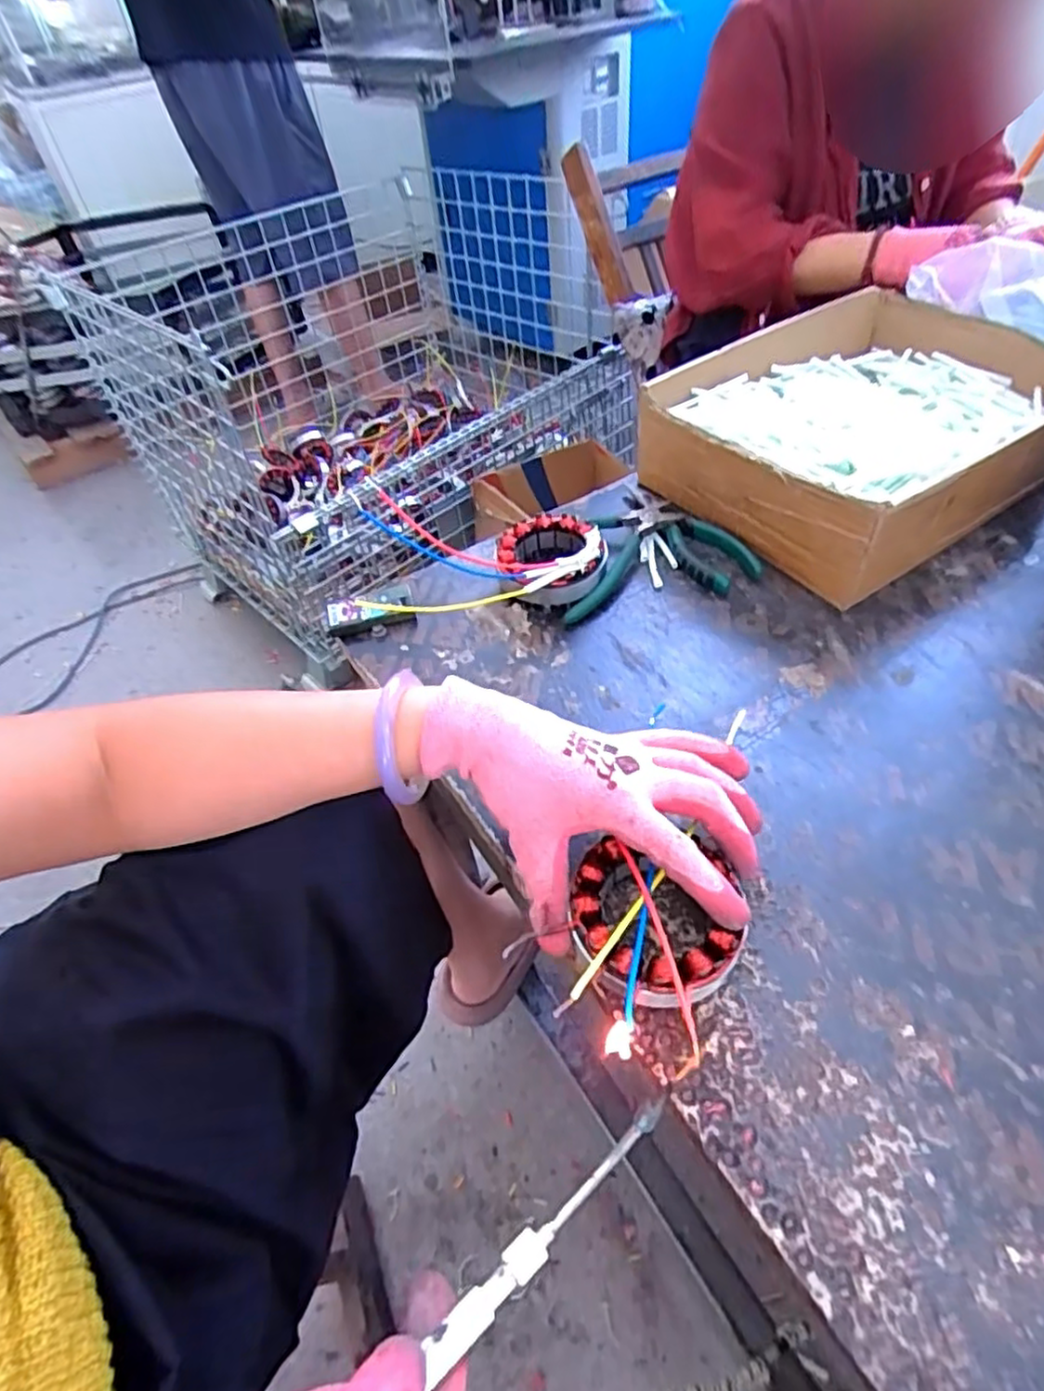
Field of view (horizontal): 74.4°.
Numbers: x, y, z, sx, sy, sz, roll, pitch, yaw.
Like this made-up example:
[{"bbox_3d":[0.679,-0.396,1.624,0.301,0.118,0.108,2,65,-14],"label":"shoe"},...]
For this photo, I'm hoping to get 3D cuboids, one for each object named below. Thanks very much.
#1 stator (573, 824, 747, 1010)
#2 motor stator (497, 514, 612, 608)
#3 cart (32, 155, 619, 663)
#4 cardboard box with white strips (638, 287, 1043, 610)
[{"bbox_3d":[0.067,0.113,0.343,0.081,0.028,0.079,4,48,9],"label":"stator"},{"bbox_3d":[0.023,-0.108,0.551,0.084,0.043,0.096,-11,48,-5],"label":"motor stator"},{"bbox_3d":[-0.361,-0.686,1.456,0.855,0.482,1.000,-38,54,-25],"label":"cart"},{"bbox_3d":[0.294,-0.225,0.596,0.322,0.099,0.242,-29,51,-20],"label":"cardboard box with white strips"}]

